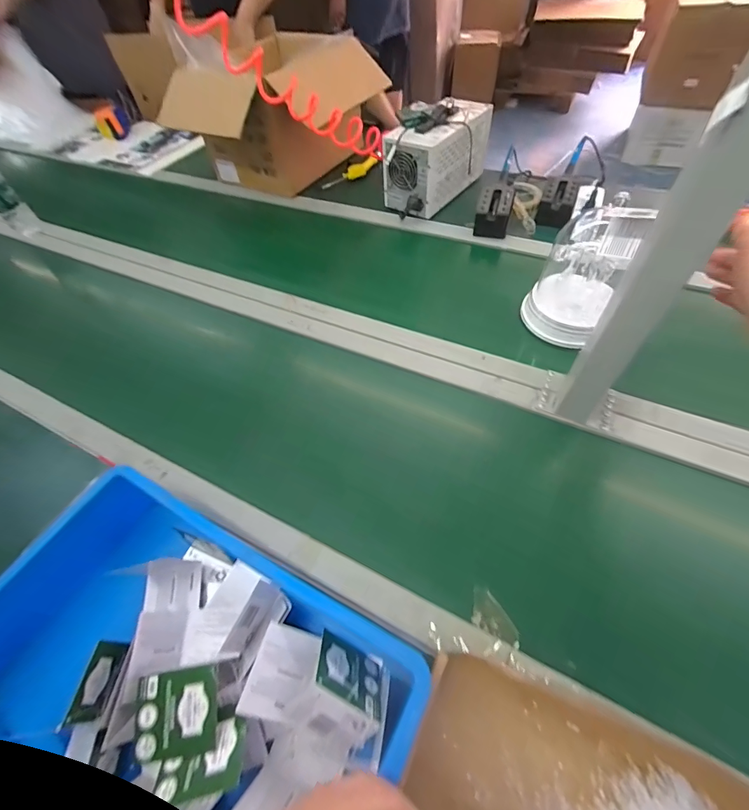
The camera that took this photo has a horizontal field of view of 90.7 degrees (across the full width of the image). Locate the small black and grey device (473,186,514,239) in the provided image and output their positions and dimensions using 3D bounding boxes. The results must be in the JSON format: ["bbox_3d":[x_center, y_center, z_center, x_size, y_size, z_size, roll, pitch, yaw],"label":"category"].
[{"bbox_3d":[0.257,-0.413,0.792,0.073,0.077,0.069,14,58,15],"label":"small black and grey device"}]

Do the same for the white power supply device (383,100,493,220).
[{"bbox_3d":[0.146,-0.576,0.861,0.125,0.154,0.263,35,65,25],"label":"white power supply device"}]

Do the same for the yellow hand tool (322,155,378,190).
[{"bbox_3d":[-0.070,-0.635,1.011,0.170,0.034,0.021,-30,58,-14],"label":"yellow hand tool"}]

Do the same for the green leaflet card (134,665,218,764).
[{"bbox_3d":[-0.168,0.261,0.314,0.066,0.005,0.060,-9,68,-3],"label":"green leaflet card"}]

